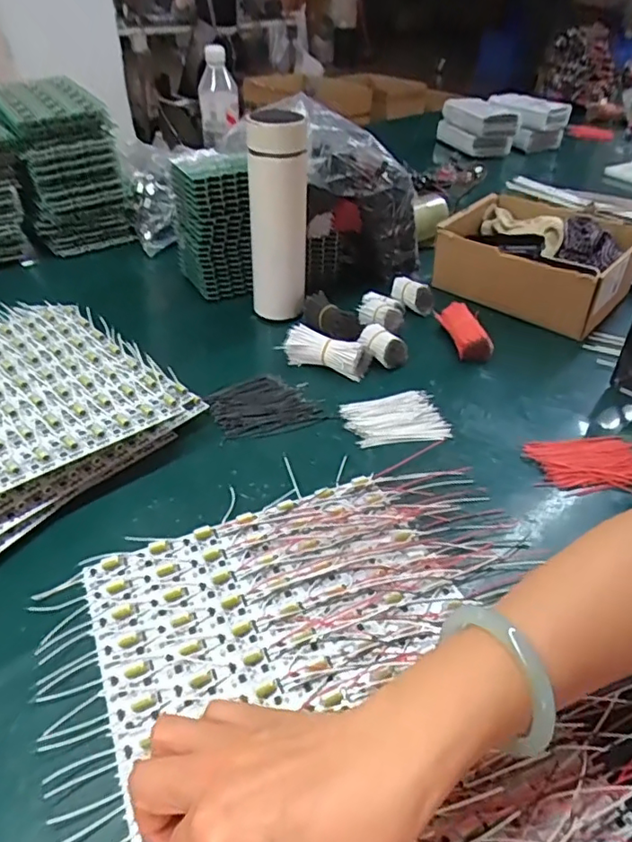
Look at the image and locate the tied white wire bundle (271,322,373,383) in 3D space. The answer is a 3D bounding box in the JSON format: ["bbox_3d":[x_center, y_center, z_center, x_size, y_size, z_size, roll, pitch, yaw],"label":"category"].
[{"bbox_3d":[0.009,-0.077,0.622,0.098,0.036,0.032,14,41,15],"label":"tied white wire bundle"}]

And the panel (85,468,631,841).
[{"bbox_3d":[0.035,0.147,0.371,0.307,0.009,0.293,-15,43,-19],"label":"panel"}]

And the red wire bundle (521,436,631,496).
[{"bbox_3d":[0.252,0.038,0.517,0.110,0.011,0.067,-2,40,-4],"label":"red wire bundle"}]

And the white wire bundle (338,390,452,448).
[{"bbox_3d":[0.076,-0.005,0.554,0.095,0.011,0.064,-7,41,-11],"label":"white wire bundle"}]

